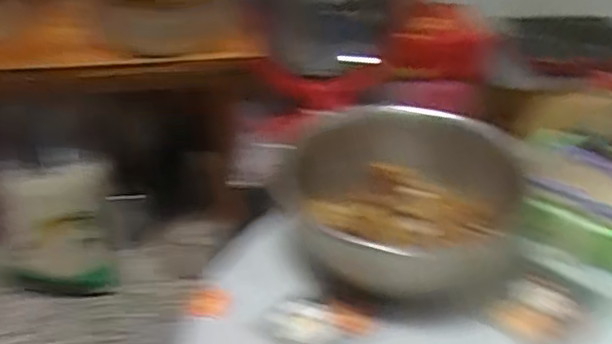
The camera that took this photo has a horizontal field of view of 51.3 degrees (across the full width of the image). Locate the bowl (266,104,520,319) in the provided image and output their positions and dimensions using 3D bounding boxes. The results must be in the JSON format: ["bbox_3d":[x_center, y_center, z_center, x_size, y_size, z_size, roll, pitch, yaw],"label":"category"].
[{"bbox_3d":[0.144,0.043,0.874,0.287,0.153,0.281,1,35,0],"label":"bowl"}]

